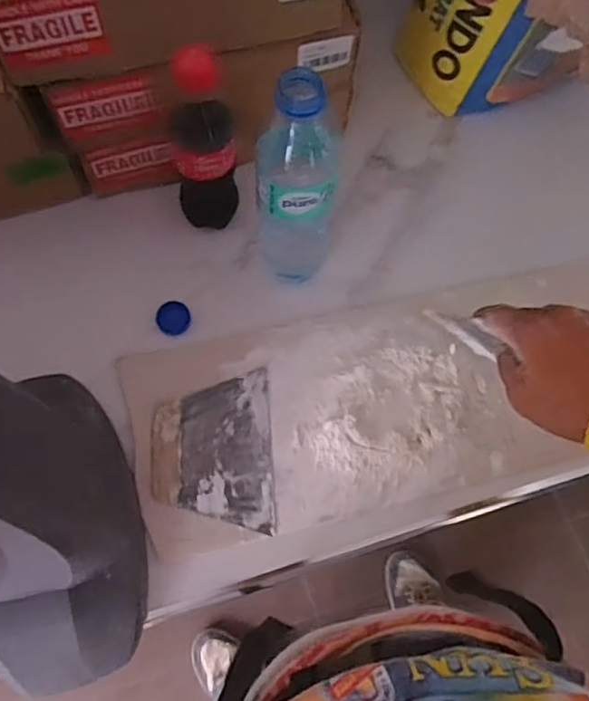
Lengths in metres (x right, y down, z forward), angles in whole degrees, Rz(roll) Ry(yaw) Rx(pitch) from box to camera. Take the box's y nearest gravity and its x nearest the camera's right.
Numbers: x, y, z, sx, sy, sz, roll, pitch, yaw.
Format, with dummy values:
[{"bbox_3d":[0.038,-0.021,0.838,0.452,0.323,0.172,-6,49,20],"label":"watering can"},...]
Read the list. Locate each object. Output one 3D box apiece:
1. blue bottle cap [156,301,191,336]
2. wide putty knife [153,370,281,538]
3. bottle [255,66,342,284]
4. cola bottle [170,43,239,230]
[{"bbox_3d":[-0.114,-0.031,0.572,0.030,0.007,0.030,1,71,-2],"label":"blue bottle cap"},{"bbox_3d":[-0.071,0.087,0.532,0.103,0.010,0.135,-3,71,-4],"label":"wide putty knife"},{"bbox_3d":[0.002,-0.115,0.487,0.064,0.233,0.053,-1,71,-3],"label":"bottle"},{"bbox_3d":[-0.078,-0.178,0.523,0.057,0.196,0.066,-9,71,-6],"label":"cola bottle"}]

